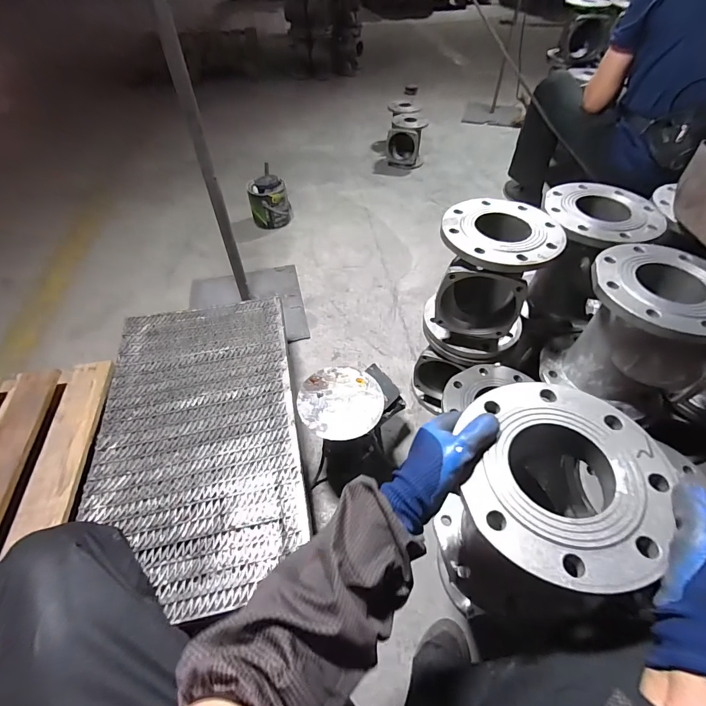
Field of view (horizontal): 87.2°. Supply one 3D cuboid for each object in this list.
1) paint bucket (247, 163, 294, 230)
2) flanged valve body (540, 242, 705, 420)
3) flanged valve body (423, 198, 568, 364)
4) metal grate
[{"bbox_3d":[-0.346,-0.640,1.549,0.165,0.192,0.165,-10,51,-8],"label":"paint bucket"},{"bbox_3d":[0.506,-0.031,0.668,0.211,0.252,0.214,-36,58,-26],"label":"flanged valve body"},{"bbox_3d":[0.271,-0.140,0.768,0.214,0.259,0.202,17,52,15],"label":"flanged valve body"},{"bbox_3d":[-0.309,0.136,0.756,0.381,0.031,0.662,-10,51,-7],"label":"metal grate"}]

